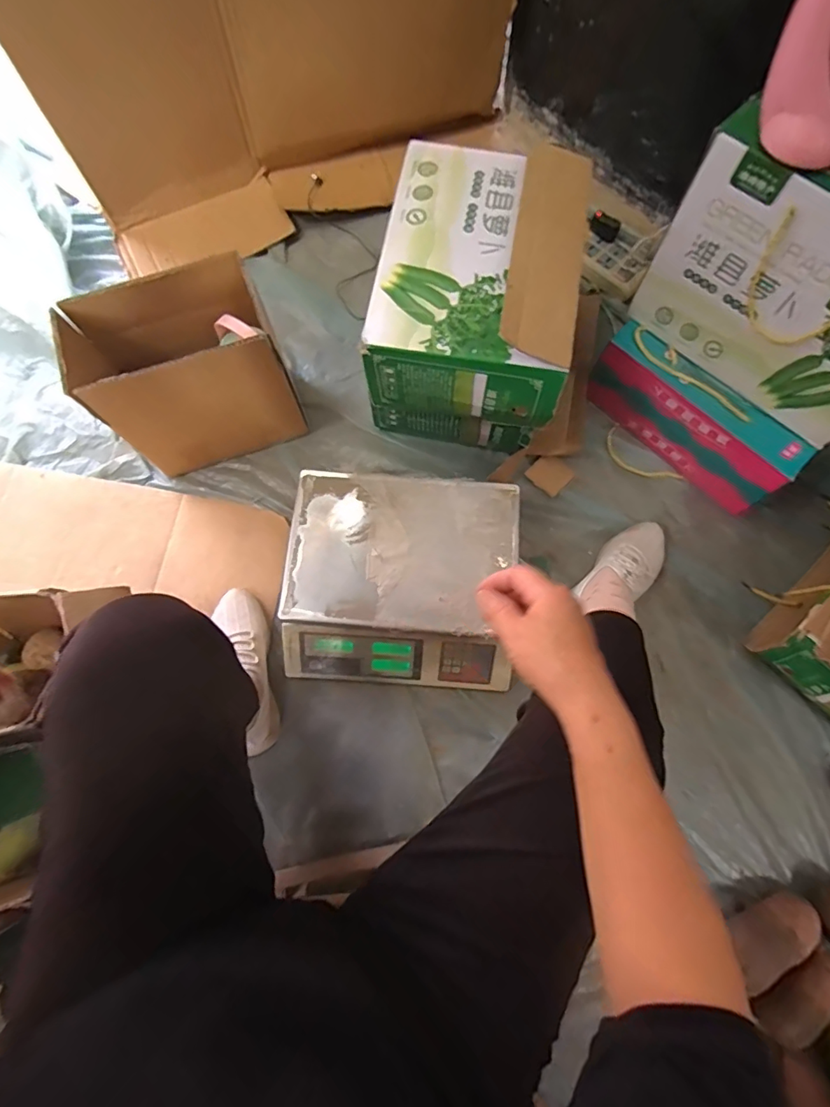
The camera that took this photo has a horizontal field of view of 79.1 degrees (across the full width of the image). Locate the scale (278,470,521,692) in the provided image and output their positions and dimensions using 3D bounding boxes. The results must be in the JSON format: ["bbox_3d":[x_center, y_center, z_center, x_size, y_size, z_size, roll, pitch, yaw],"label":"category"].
[{"bbox_3d":[-0.019,0.042,0.758,0.323,0.104,0.292,4,73,2],"label":"scale"}]

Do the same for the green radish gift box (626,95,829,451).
[{"bbox_3d":[0.496,-0.344,0.642,0.126,0.255,0.349,-43,77,-11],"label":"green radish gift box"}]

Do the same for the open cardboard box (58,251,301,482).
[{"bbox_3d":[-0.345,-0.265,0.776,0.270,0.247,0.165,-24,74,-6],"label":"open cardboard box"}]

